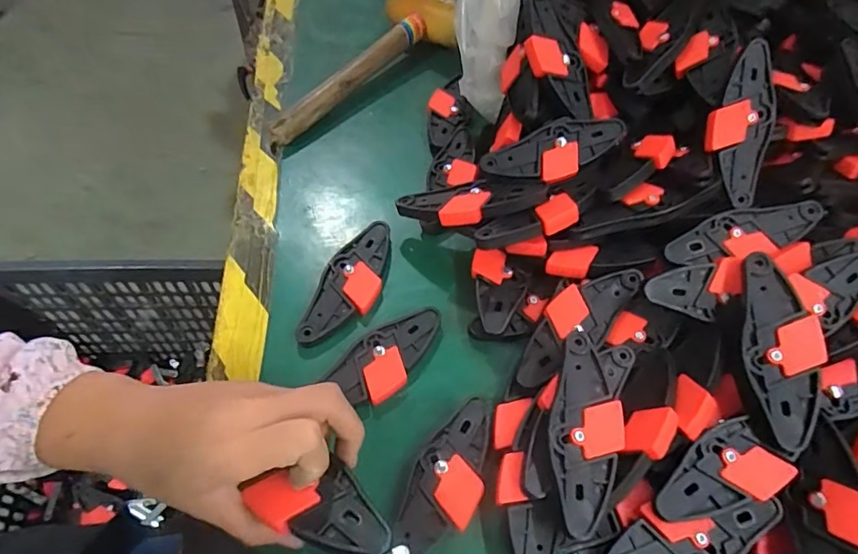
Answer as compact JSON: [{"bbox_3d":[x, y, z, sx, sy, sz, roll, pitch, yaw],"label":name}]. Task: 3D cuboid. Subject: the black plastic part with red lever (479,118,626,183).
[{"bbox_3d":[0.109,-0.107,0.435,0.121,0.020,0.049,-23,61,-17],"label":"black plastic part with red lever"}]

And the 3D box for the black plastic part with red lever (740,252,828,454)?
[{"bbox_3d":[0.230,0.046,0.335,0.042,0.015,0.123,2,73,-1],"label":"black plastic part with red lever"}]

